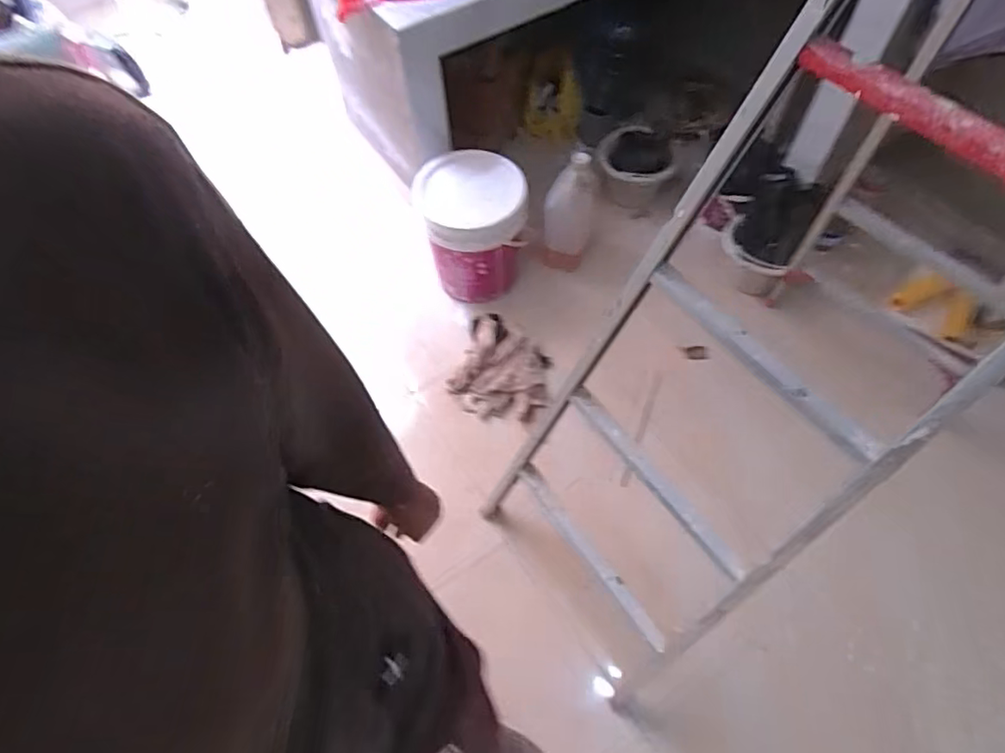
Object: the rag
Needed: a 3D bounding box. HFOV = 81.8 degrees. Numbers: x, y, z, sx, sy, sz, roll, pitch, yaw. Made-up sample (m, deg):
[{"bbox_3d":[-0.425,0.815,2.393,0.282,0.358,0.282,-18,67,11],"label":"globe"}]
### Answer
[{"bbox_3d":[0.006,-0.014,1.627,0.270,0.080,0.274,21,63,13],"label":"rag"}]

